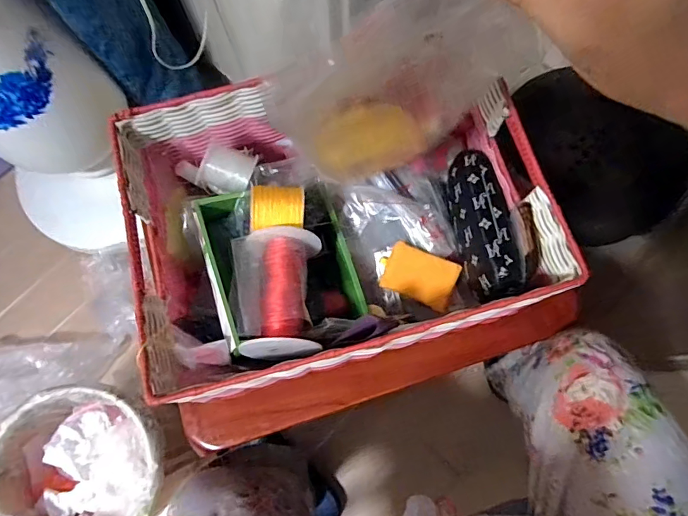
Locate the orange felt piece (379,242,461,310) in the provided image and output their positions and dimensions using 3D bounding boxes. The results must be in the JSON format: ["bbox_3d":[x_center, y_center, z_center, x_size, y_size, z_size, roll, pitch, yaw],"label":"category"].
[{"bbox_3d":[0.074,0.017,0.443,0.067,0.012,0.048,22,76,7],"label":"orange felt piece"}]

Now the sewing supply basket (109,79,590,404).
[{"bbox_3d":[-0.007,-0.038,0.424,0.336,0.115,0.250,-14,74,-3],"label":"sewing supply basket"}]

